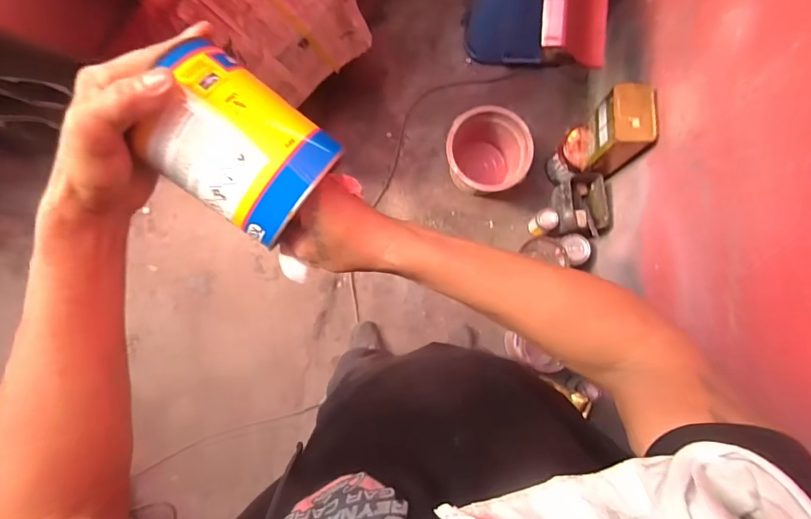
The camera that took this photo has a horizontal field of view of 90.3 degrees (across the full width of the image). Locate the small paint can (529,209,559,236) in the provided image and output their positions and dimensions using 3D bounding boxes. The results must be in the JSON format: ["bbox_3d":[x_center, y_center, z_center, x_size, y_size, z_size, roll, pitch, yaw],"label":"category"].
[{"bbox_3d":[0.496,-0.133,1.447,0.084,0.095,0.079,-28,85,-2],"label":"small paint can"}]

